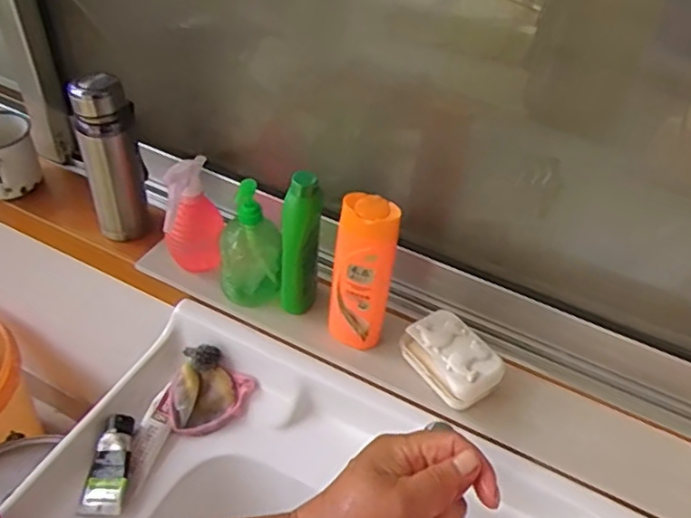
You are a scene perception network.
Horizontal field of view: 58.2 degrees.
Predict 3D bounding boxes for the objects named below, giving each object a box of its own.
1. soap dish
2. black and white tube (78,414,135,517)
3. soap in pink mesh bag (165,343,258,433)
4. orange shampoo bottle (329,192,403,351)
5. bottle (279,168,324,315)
[{"bbox_3d":[0.128,0.122,0.756,0.078,0.051,0.118,-25,52,-27],"label":"soap dish"},{"bbox_3d":[-0.276,0.243,0.733,0.041,0.021,0.112,5,61,-1],"label":"black and white tube"},{"bbox_3d":[-0.184,0.175,0.807,0.100,0.016,0.107,40,66,0],"label":"soap in pink mesh bag"},{"bbox_3d":[0.020,0.021,0.730,0.064,0.211,0.046,9,45,3],"label":"orange shampoo bottle"},{"bbox_3d":[-0.055,-0.018,0.766,0.042,0.196,0.060,9,45,3],"label":"bottle"}]

